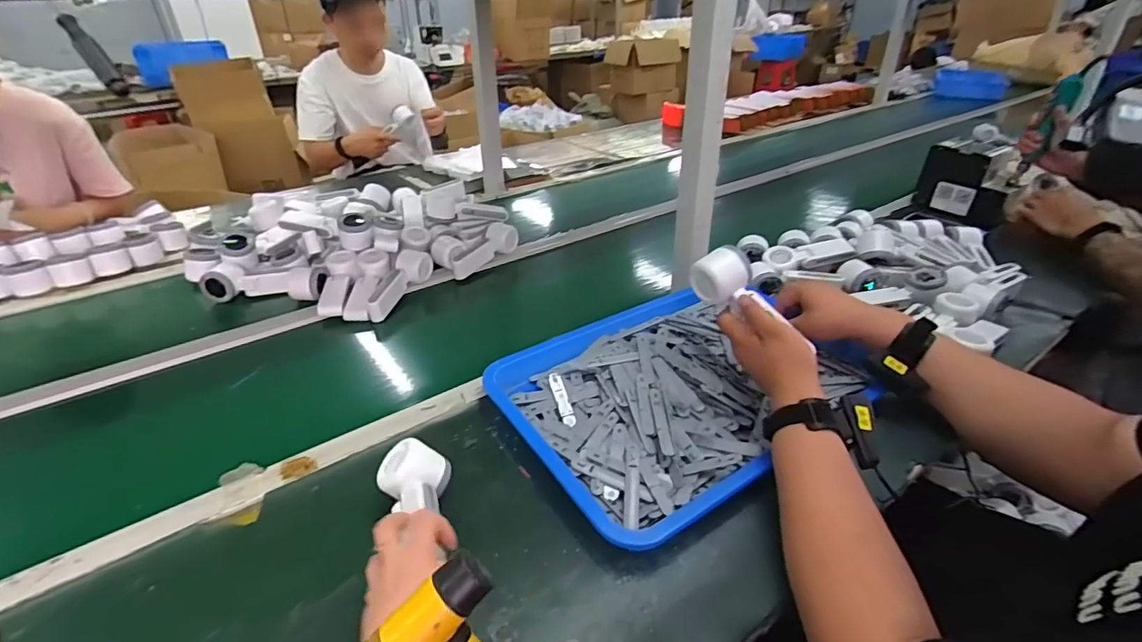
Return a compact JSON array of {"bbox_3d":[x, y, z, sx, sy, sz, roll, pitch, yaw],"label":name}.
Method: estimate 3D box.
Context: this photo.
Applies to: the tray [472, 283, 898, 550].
[{"bbox_3d":[0.133,0.081,0.696,0.431,0.051,0.345,-20,37,-28],"label":"tray"}]

